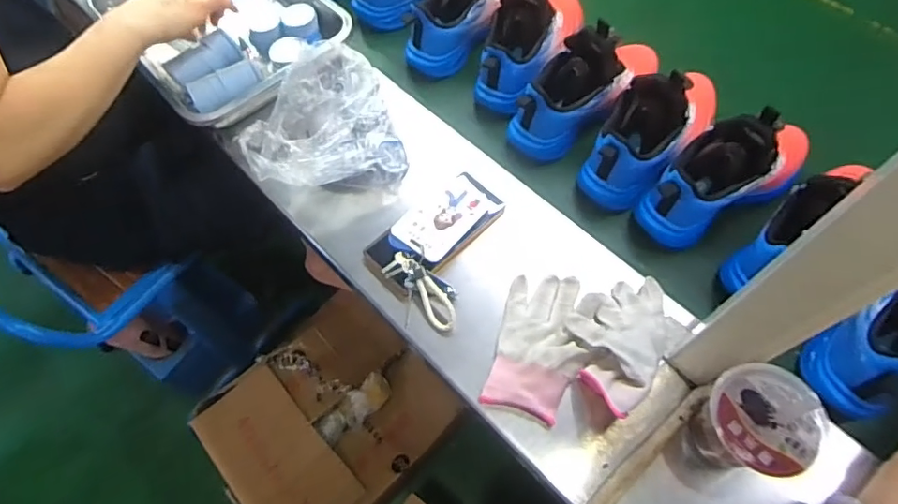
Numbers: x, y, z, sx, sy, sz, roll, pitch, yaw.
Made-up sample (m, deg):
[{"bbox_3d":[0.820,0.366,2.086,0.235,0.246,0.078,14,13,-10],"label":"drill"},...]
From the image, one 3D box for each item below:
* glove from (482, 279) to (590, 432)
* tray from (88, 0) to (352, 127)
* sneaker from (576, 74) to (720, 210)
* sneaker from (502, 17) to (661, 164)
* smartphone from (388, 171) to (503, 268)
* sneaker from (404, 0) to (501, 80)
[{"bbox_3d":[0.095,0.092,0.548,0.088,0.017,0.149,14,63,9],"label":"glove"},{"bbox_3d":[-0.327,-0.339,0.751,0.258,0.056,0.408,-37,67,-17],"label":"tray"},{"bbox_3d":[0.248,-0.155,0.644,0.091,0.138,0.222,36,68,18],"label":"sneaker"},{"bbox_3d":[0.175,-0.215,0.671,0.095,0.143,0.223,36,69,19],"label":"sneaker"},{"bbox_3d":[-0.001,-0.039,0.611,0.068,0.012,0.133,40,64,19],"label":"smartphone"},{"bbox_3d":[0.031,-0.352,0.737,0.123,0.118,0.233,22,65,13],"label":"sneaker"}]

